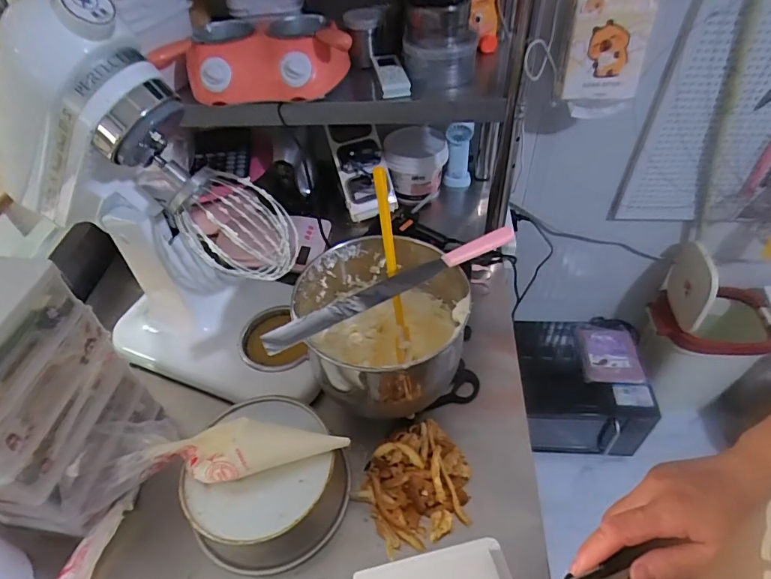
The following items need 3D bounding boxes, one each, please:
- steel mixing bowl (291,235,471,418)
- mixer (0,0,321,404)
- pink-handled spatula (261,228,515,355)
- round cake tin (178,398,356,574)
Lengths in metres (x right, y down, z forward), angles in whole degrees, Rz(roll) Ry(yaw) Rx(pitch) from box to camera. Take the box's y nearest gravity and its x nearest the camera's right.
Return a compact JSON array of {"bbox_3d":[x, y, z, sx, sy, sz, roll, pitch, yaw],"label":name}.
[{"bbox_3d":[-0.006,0.056,0.658,0.220,0.159,0.211,-2,47,2],"label":"steel mixing bowl"},{"bbox_3d":[-0.279,-0.088,0.623,0.401,0.478,0.194,18,51,19],"label":"mixer"},{"bbox_3d":[0.010,-0.010,0.596,0.342,0.031,0.034,-24,50,-18],"label":"pink-handled spatula"},{"bbox_3d":[-0.153,0.243,0.609,0.175,0.091,0.189,-2,47,2],"label":"round cake tin"}]

